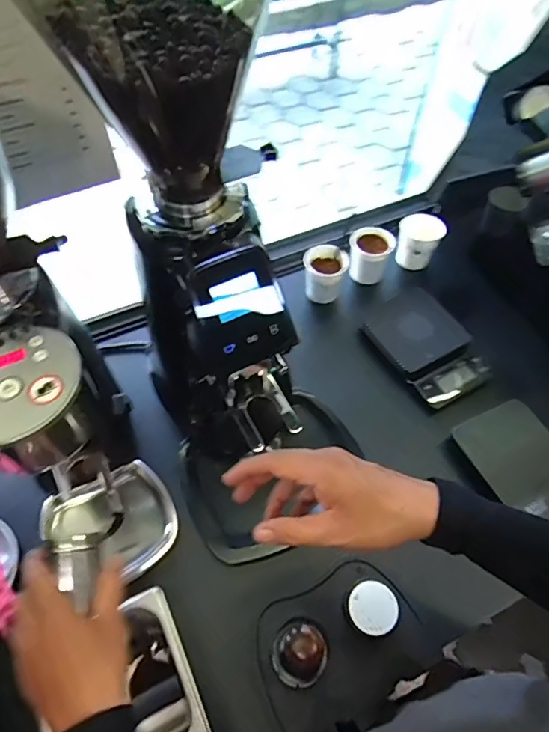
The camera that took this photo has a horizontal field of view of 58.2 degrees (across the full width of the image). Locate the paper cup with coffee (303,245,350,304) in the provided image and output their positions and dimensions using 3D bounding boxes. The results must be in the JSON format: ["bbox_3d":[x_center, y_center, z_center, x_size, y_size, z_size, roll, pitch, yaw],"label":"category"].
[{"bbox_3d":[0.082,-0.151,0.828,0.066,0.077,0.068,1,57,-1],"label":"paper cup with coffee"}]

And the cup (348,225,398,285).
[{"bbox_3d":[0.164,-0.193,0.860,0.074,0.078,0.078,1,57,-1],"label":"cup"}]

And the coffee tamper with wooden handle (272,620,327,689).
[{"bbox_3d":[0.029,0.303,0.525,0.061,0.098,0.063,-19,60,-13],"label":"coffee tamper with wooden handle"}]

